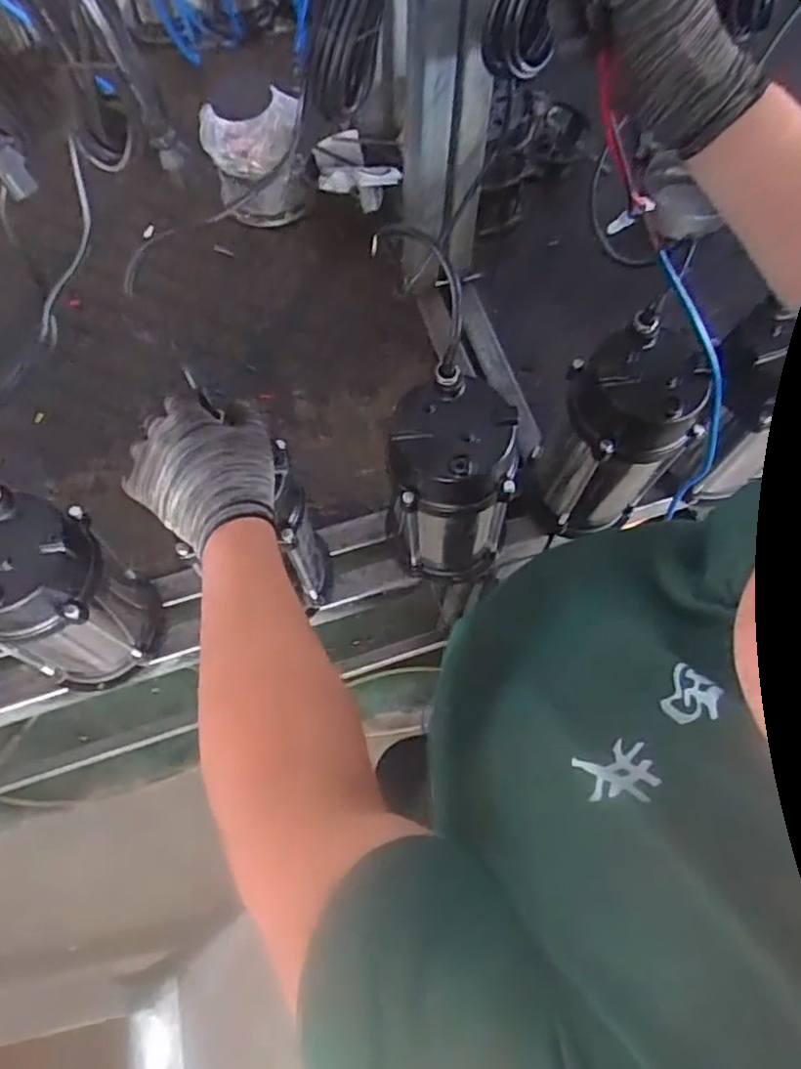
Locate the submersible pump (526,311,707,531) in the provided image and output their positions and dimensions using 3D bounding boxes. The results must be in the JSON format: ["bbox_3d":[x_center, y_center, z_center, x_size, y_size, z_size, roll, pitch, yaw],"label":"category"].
[{"bbox_3d":[0.222,-0.097,0.740,0.126,0.254,0.120,30,71,10],"label":"submersible pump"}]

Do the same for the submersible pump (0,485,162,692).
[{"bbox_3d":[-0.311,0.066,0.669,0.141,0.261,0.135,20,69,7],"label":"submersible pump"}]

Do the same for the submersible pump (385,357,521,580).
[{"bbox_3d":[0.054,-0.040,0.737,0.124,0.273,0.114,10,69,3],"label":"submersible pump"}]

